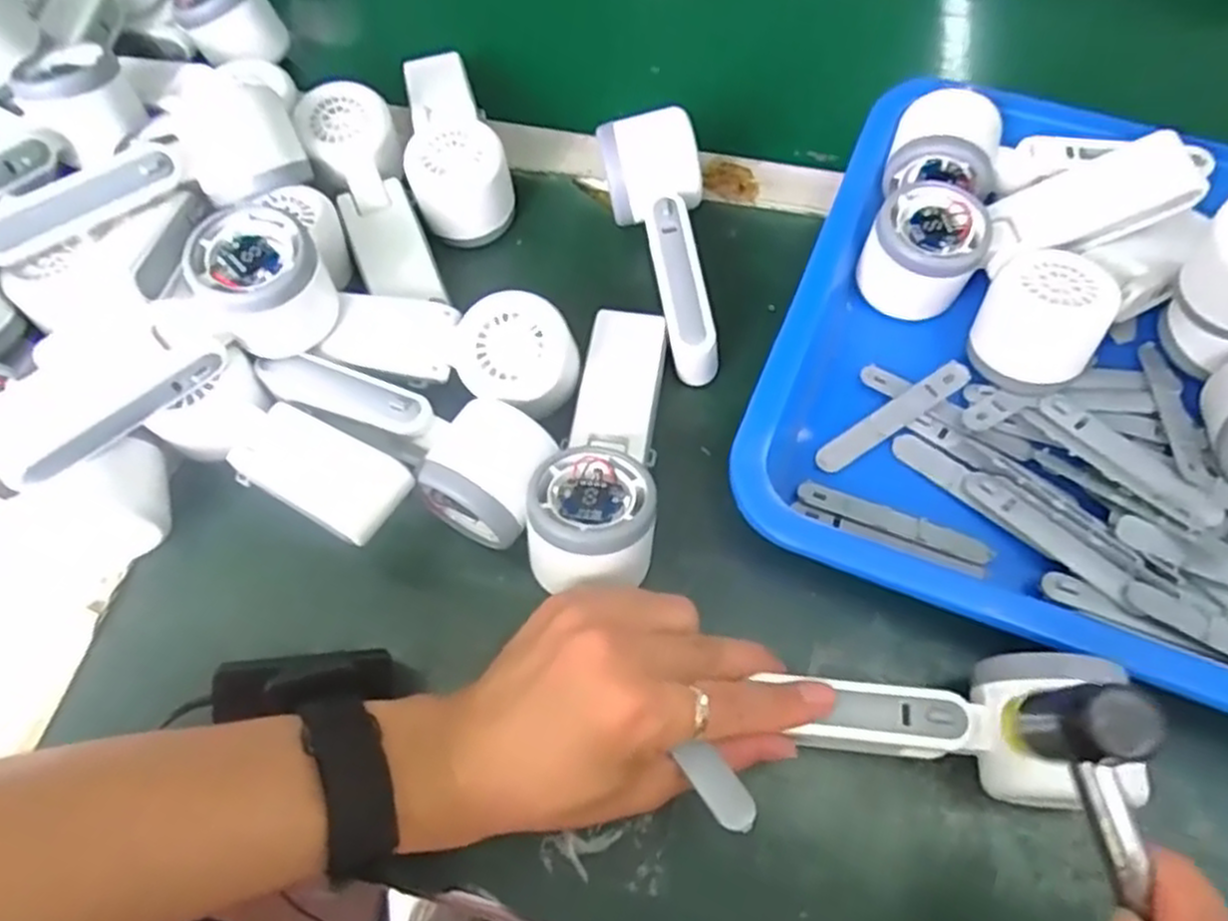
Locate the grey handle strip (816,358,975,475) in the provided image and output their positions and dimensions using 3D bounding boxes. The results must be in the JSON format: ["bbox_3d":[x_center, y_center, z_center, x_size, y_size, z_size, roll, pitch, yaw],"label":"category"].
[{"bbox_3d":[0.146,-0.023,0.399,0.094,0.004,0.015,-33,71,-6],"label":"grey handle strip"}]

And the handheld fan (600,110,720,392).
[{"bbox_3d":[0.027,-0.120,0.425,0.058,0.049,0.159,-5,63,-2],"label":"handheld fan"}]

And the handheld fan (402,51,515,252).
[{"bbox_3d":[-0.108,-0.208,0.475,0.057,0.045,0.158,-18,64,-8],"label":"handheld fan"}]

